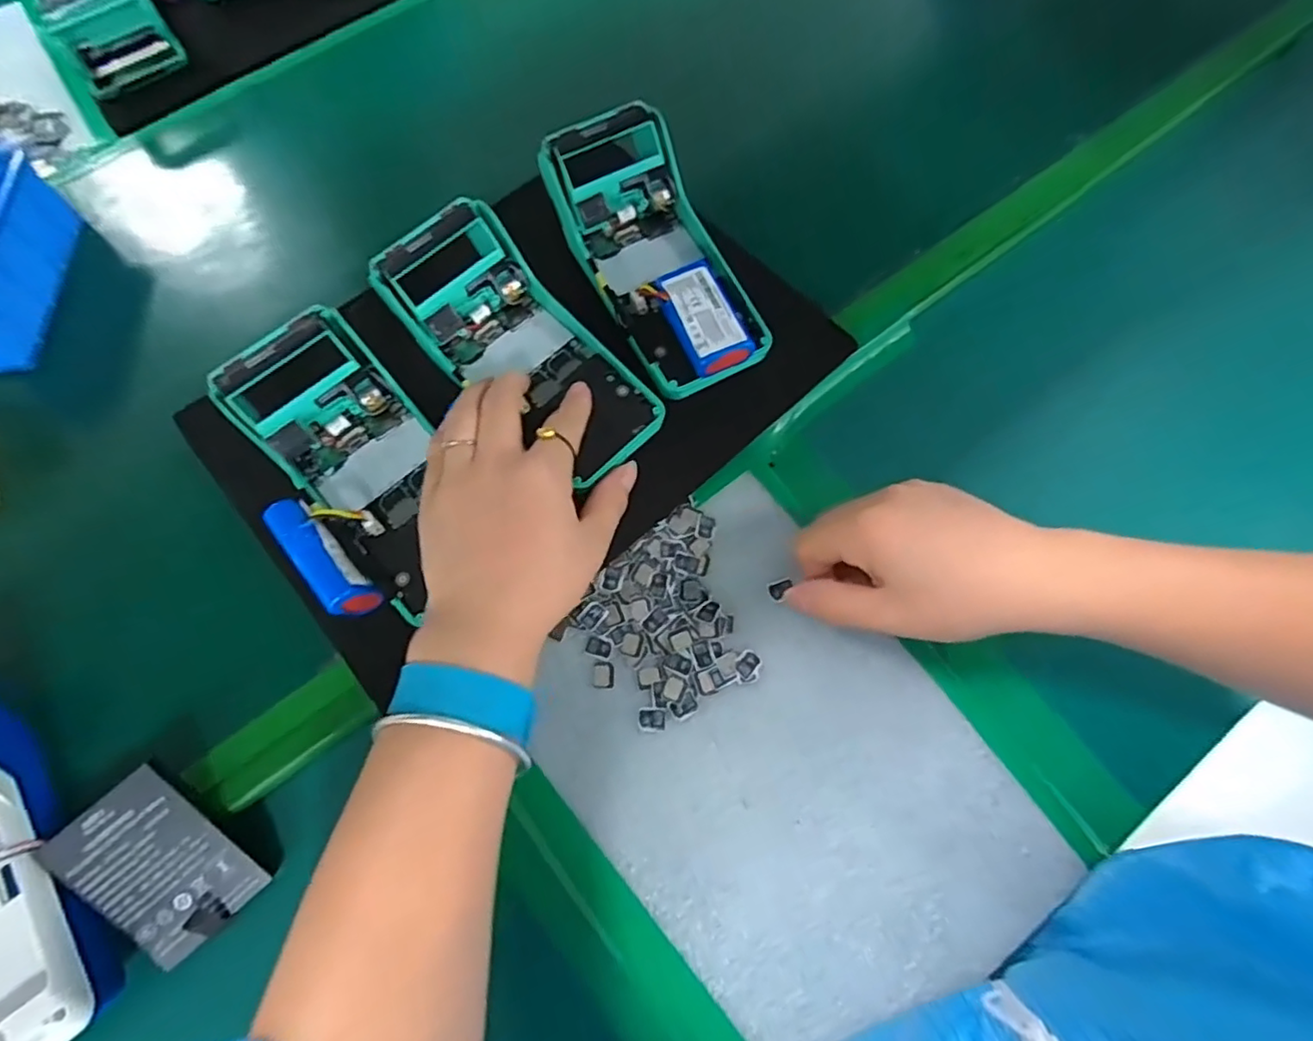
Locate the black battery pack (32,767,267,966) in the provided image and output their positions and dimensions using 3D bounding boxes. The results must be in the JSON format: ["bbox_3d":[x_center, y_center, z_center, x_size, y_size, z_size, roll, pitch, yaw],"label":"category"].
[{"bbox_3d":[-0.243,0.168,0.297,0.055,0.011,0.084,-42,99,-16],"label":"black battery pack"}]

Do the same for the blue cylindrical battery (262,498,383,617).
[{"bbox_3d":[-0.174,0.018,0.317,0.022,0.021,0.071,-38,71,-15],"label":"blue cylindrical battery"}]

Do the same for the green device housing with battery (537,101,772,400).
[{"bbox_3d":[0.002,-0.157,0.360,0.079,0.055,0.165,-26,68,-11],"label":"green device housing with battery"}]

